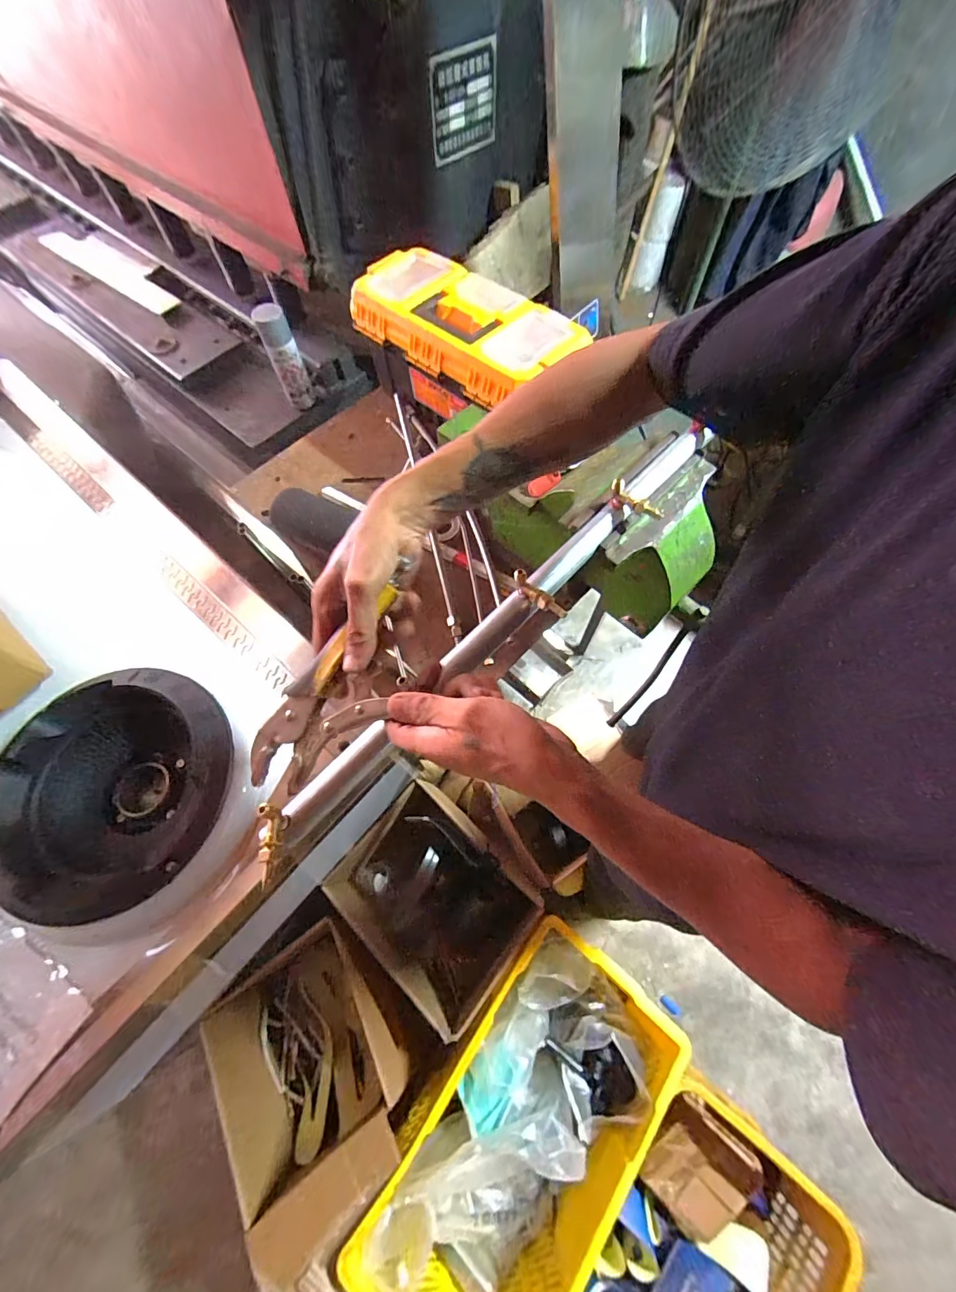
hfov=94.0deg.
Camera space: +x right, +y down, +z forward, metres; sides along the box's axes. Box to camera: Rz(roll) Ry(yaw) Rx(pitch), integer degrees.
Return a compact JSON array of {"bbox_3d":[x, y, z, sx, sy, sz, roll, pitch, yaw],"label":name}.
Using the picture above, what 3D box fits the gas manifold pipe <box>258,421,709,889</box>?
[{"bbox_3d":[0.044,-0.035,0.452,0.054,0.041,0.628,42,75,18],"label":"gas manifold pipe"}]

